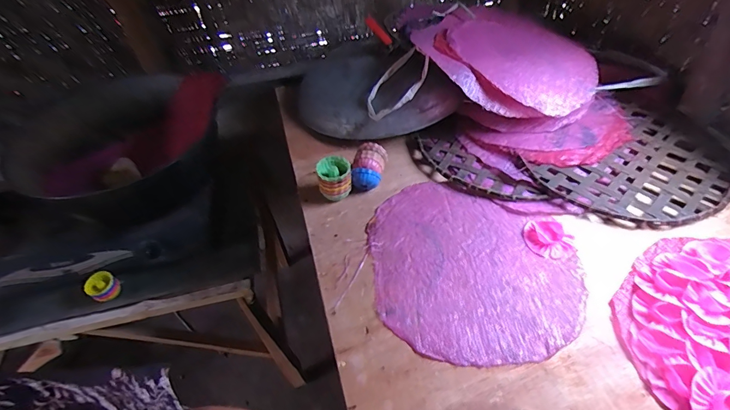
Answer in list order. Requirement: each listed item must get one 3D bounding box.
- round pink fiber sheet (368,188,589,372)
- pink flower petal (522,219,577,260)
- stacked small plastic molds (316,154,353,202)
[{"bbox_3d":[0.169,0.088,0.633,0.306,0.005,0.334,-4,48,4],"label":"round pink fiber sheet"},{"bbox_3d":[0.299,0.054,0.636,0.066,0.012,0.075,-17,48,-8],"label":"pink flower petal"},{"bbox_3d":[-0.056,-0.047,0.738,0.063,0.071,0.066,-4,48,4],"label":"stacked small plastic molds"}]

